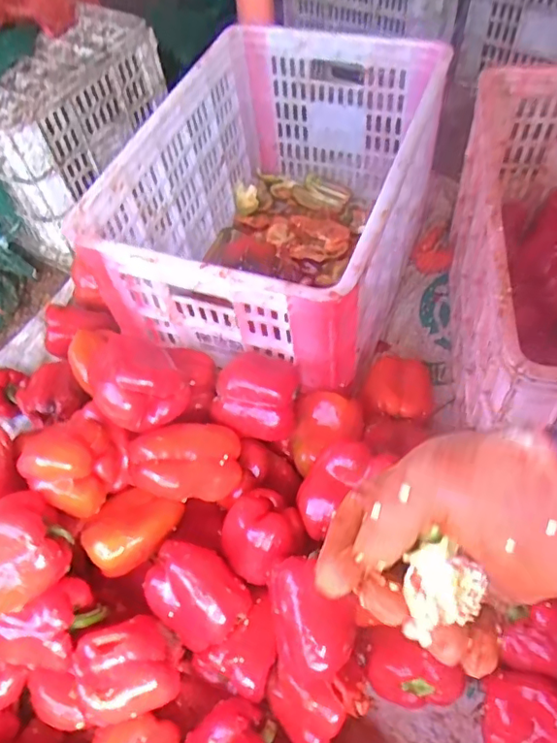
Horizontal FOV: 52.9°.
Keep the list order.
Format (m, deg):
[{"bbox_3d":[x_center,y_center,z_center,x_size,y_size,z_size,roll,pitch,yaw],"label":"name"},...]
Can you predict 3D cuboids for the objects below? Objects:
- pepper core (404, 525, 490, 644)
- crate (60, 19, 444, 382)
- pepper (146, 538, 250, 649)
[{"bbox_3d":[0.072,0.101,0.256,0.040,0.023,0.035,-39,62,-19],"label":"pepper core"},{"bbox_3d":[0.010,-0.233,0.825,0.342,0.277,0.499,17,60,16],"label":"crate"},{"bbox_3d":[-0.086,0.227,0.595,0.080,0.072,0.103,-42,91,8],"label":"pepper"}]

